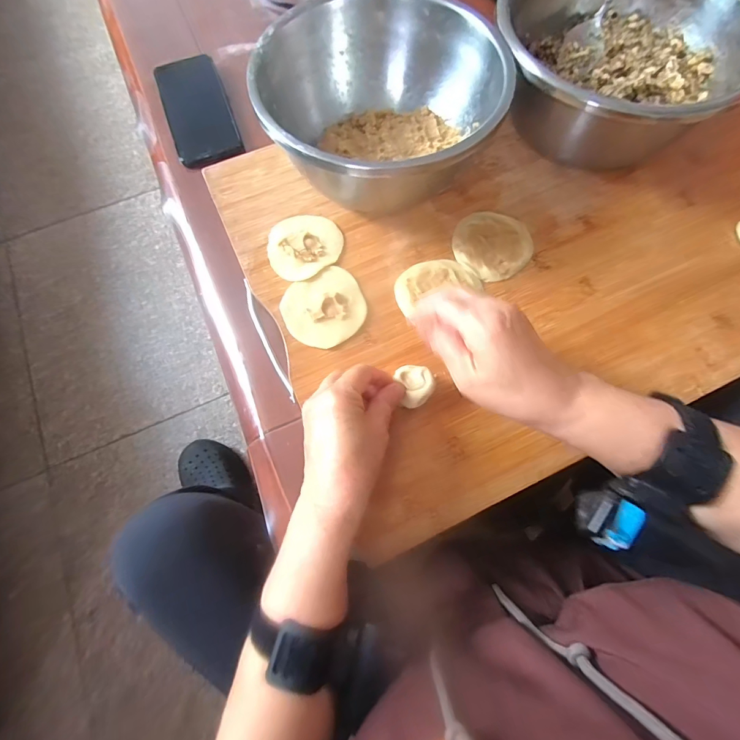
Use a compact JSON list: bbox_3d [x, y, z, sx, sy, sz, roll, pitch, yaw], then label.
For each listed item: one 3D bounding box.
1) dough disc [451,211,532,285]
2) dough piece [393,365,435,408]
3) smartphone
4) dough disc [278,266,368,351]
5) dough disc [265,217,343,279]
[{"bbox_3d":[0.125,-0.130,0.409,0.077,0.007,0.076,0,72,1],"label":"dough disc"},{"bbox_3d":[0.039,0.012,0.340,0.029,0.012,0.034,-15,72,-4],"label":"dough piece"},{"bbox_3d":[-0.211,-0.320,0.488,0.075,0.009,0.165,-20,76,-6],"label":"smartphone"},{"bbox_3d":[-0.044,-0.060,0.382,0.077,0.006,0.076,0,72,1],"label":"dough disc"},{"bbox_3d":[-0.067,-0.129,0.408,0.077,0.008,0.070,0,72,1],"label":"dough disc"}]

